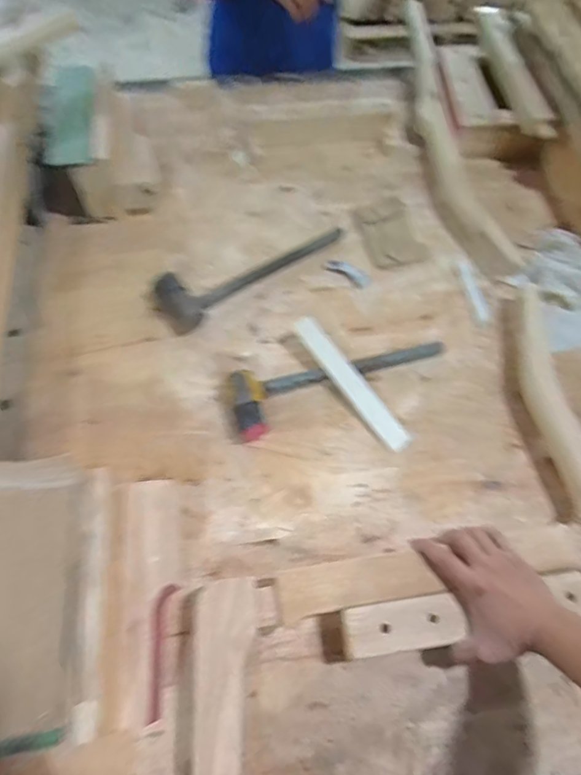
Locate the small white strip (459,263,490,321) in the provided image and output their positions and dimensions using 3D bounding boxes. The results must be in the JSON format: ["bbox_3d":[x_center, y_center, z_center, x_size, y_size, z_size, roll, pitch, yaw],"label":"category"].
[{"bbox_3d":[0.308,-0.163,0.833,0.020,0.009,0.115,-10,64,-5],"label":"small white strip"}]

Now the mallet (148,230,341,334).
[{"bbox_3d":[-0.061,-0.198,0.782,0.323,0.044,0.094,-34,68,-16],"label":"mallet"}]

